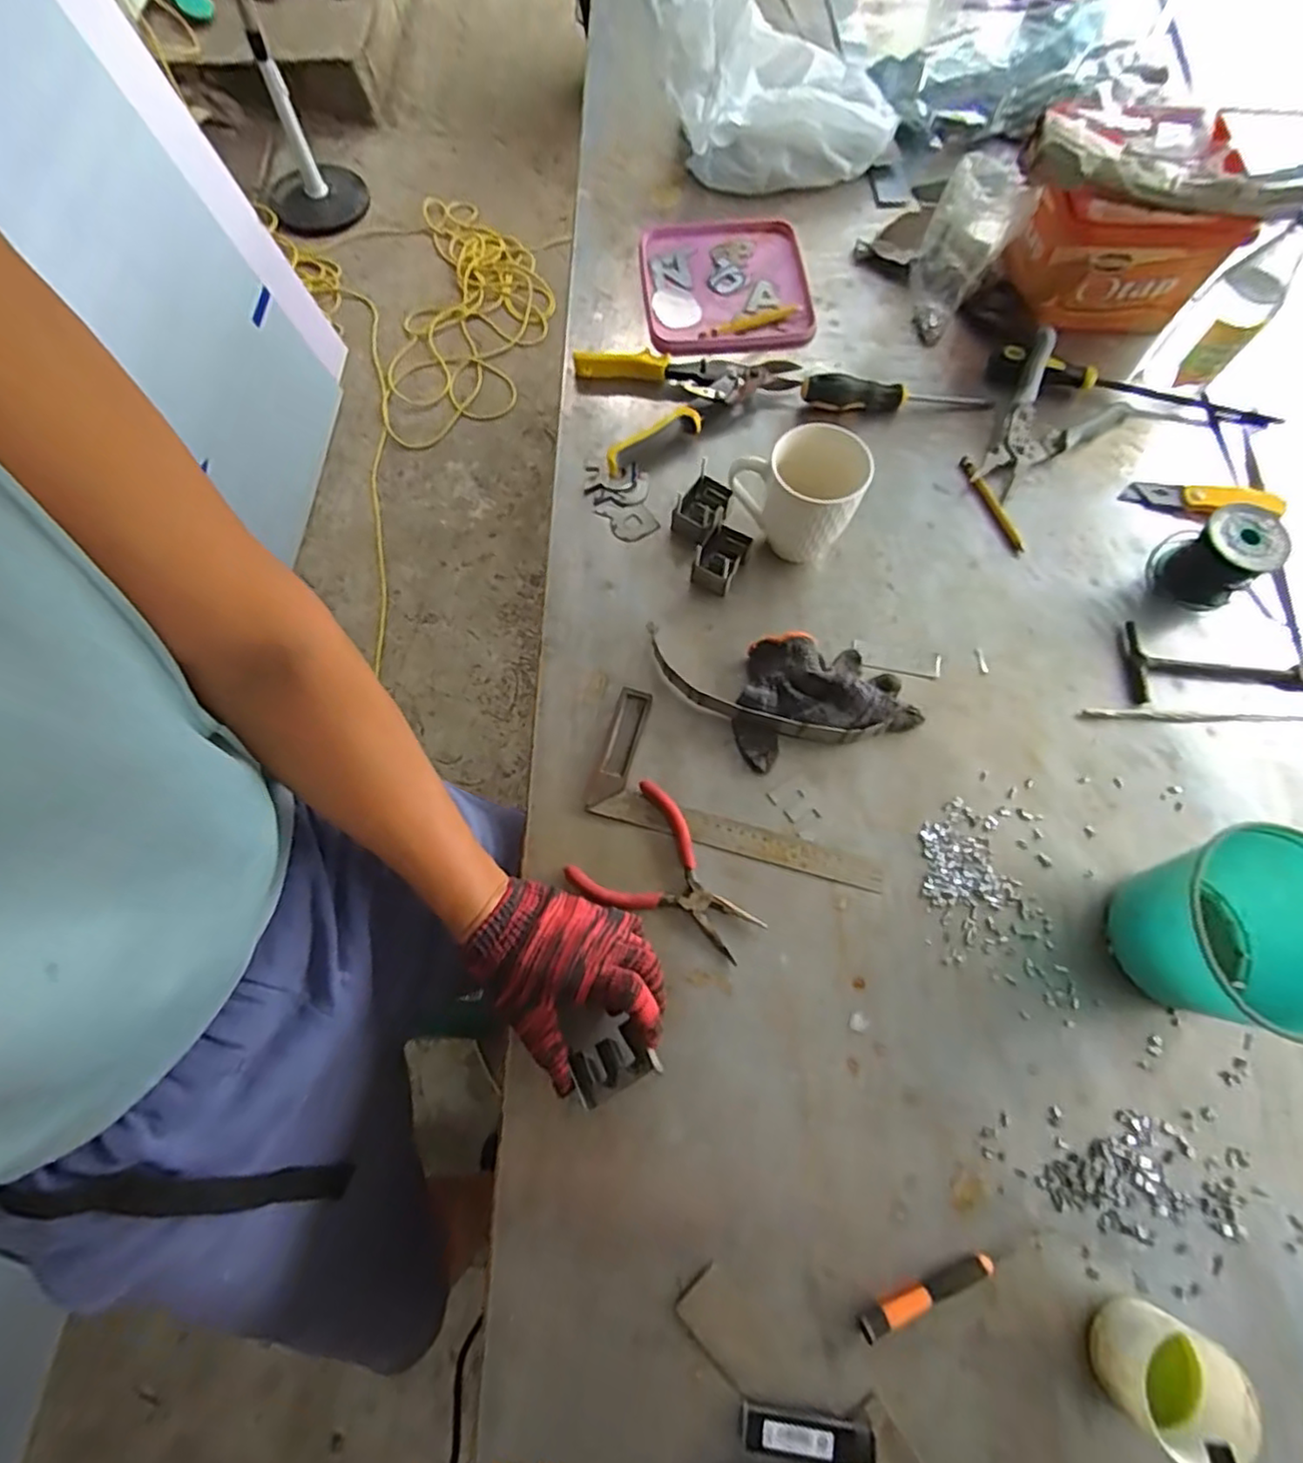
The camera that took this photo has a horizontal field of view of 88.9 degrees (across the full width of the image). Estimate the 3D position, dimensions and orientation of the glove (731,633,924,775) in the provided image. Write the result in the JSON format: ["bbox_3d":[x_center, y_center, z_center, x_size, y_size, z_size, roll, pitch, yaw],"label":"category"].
[{"bbox_3d":[0.144,-0.038,0.576,0.157,0.039,0.109,-16,71,-6],"label":"glove"}]

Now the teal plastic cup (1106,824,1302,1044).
[{"bbox_3d":[0.417,0.144,0.475,0.130,0.104,0.127,0,70,0],"label":"teal plastic cup"}]

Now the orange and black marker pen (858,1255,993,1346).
[{"bbox_3d":[0.180,0.371,0.437,0.096,0.011,0.015,-23,72,-8],"label":"orange and black marker pen"}]

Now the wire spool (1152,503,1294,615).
[{"bbox_3d":[0.521,-0.160,0.605,0.071,0.068,0.068,-37,75,-12],"label":"wire spool"}]

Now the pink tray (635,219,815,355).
[{"bbox_3d":[0.086,-0.507,0.757,0.184,0.028,0.179,-3,70,-1],"label":"pink tray"}]

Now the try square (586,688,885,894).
[{"bbox_3d":[0.077,0.047,0.559,0.247,0.009,0.112,15,71,5],"label":"try square"}]

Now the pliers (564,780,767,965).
[{"bbox_3d":[0.016,0.123,0.526,0.143,0.014,0.101,41,75,13],"label":"pliers"}]

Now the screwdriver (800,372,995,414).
[{"bbox_3d":[0.255,-0.355,0.692,0.196,0.030,0.031,1,70,0],"label":"screwdriver"}]

